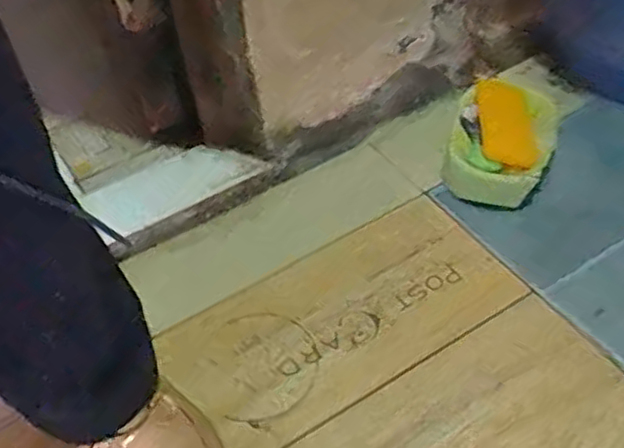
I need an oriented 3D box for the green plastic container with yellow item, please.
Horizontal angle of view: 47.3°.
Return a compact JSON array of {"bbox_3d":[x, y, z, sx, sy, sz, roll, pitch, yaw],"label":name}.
[{"bbox_3d":[0.176,-0.081,0.668,0.095,0.058,0.148,11,50,14],"label":"green plastic container with yellow item"}]

